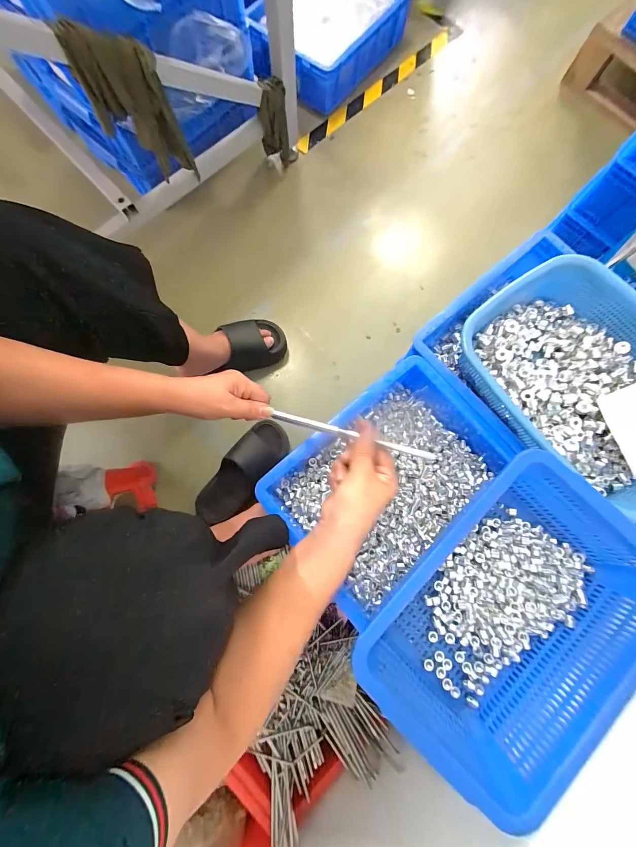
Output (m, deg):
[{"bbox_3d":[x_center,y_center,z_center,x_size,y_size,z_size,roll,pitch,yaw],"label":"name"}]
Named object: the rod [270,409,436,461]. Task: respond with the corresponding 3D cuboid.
[{"bbox_3d":[0.034,0.012,0.367,0.197,0.008,0.010,15,79,20],"label":"rod"}]

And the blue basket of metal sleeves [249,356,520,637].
[{"bbox_3d":[0.096,0.073,0.458,0.316,0.069,0.230,-40,82,-8],"label":"blue basket of metal sleeves"}]

